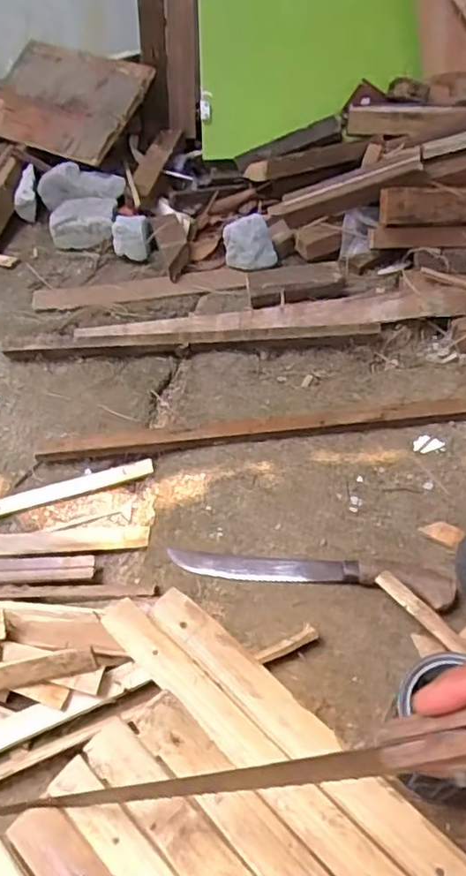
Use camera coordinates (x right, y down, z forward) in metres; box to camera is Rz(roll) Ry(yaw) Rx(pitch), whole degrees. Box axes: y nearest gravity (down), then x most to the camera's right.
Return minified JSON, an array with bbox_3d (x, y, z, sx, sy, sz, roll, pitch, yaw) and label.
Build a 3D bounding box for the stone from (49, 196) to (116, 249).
[{"bbox_3d":[-0.318,-0.461,1.309,0.136,0.063,0.106,-1,51,4],"label":"stone"}]

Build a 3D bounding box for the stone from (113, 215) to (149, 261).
[{"bbox_3d":[-0.201,-0.398,1.227,0.072,0.074,0.043,6,51,9],"label":"stone"}]

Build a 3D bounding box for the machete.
[{"bbox_3d":[0.091,0.175,0.783,0.359,0.032,0.061,4,51,7],"label":"machete"}]

